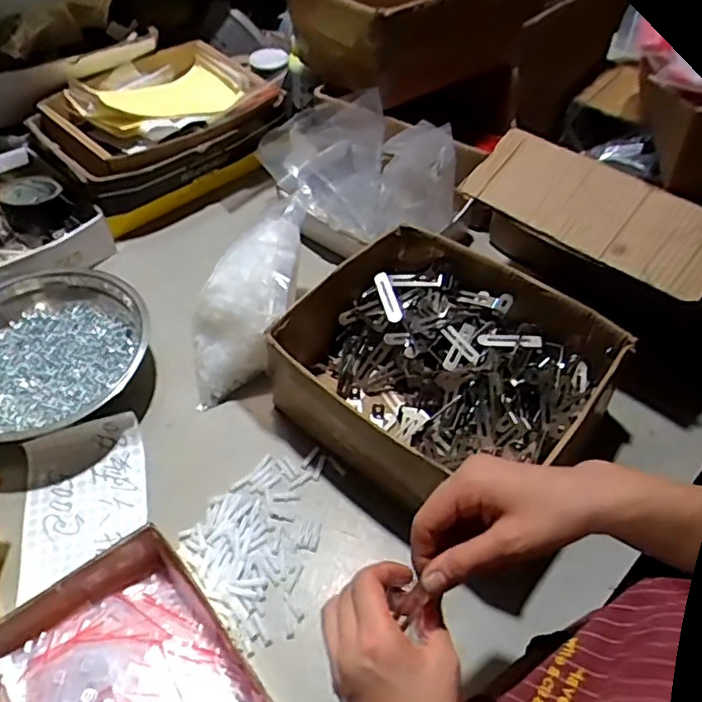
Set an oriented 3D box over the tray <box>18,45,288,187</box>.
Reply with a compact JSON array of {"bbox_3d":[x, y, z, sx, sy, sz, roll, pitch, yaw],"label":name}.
[{"bbox_3d":[-0.301,-0.366,0.975,0.339,0.100,0.247,-30,57,-22],"label":"tray"}]

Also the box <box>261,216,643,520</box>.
[{"bbox_3d":[0.096,0.020,0.697,0.321,0.110,0.275,36,60,26],"label":"box"}]

